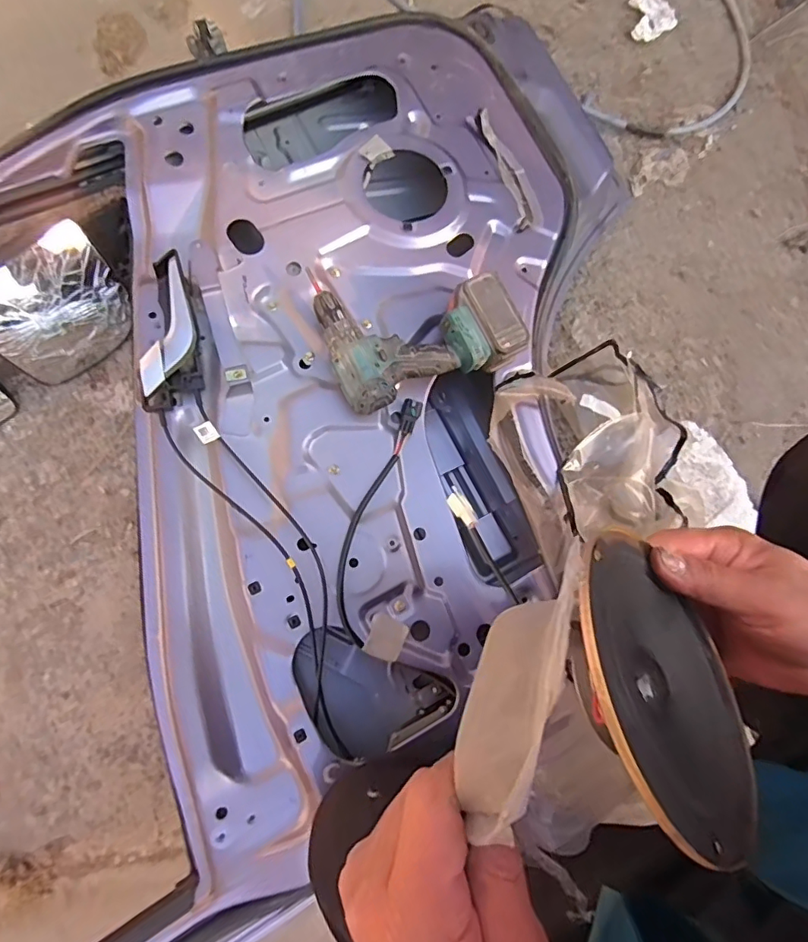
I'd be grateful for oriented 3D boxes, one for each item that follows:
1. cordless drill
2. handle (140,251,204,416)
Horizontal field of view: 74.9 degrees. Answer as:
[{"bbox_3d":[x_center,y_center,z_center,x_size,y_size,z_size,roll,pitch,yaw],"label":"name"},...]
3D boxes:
[{"bbox_3d":[0.018,-0.182,0.674,0.238,0.075,0.167,-23,76,1],"label":"cordless drill"},{"bbox_3d":[-0.285,-0.174,0.649,0.065,0.049,0.201,0,77,7],"label":"handle"}]

